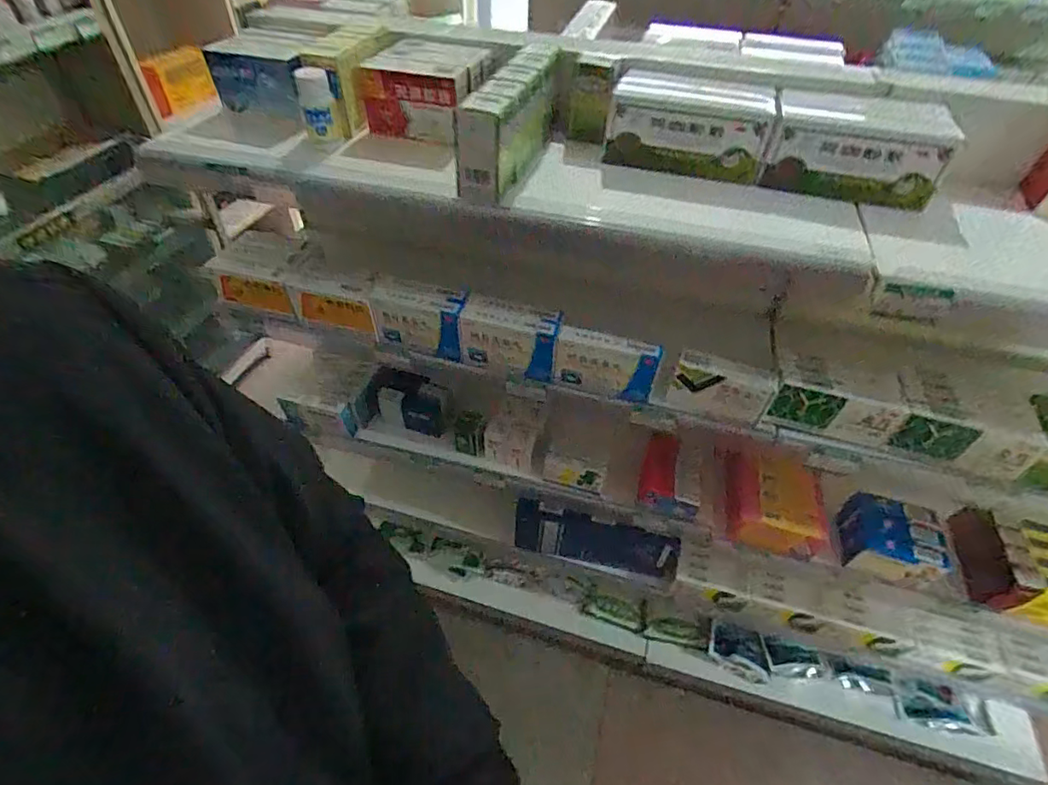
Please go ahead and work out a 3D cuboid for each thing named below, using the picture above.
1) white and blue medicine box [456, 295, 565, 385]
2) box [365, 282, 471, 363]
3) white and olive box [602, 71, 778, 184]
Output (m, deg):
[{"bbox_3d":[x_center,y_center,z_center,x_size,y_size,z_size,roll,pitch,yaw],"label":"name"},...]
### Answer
[{"bbox_3d":[-0.023,-0.077,0.704,0.146,0.103,0.058,11,48,8],"label":"white and blue medicine box"},{"bbox_3d":[-0.146,-0.104,0.731,0.135,0.092,0.049,12,48,8],"label":"box"},{"bbox_3d":[0.196,-0.313,0.615,0.179,0.081,0.078,15,48,11],"label":"white and olive box"}]

